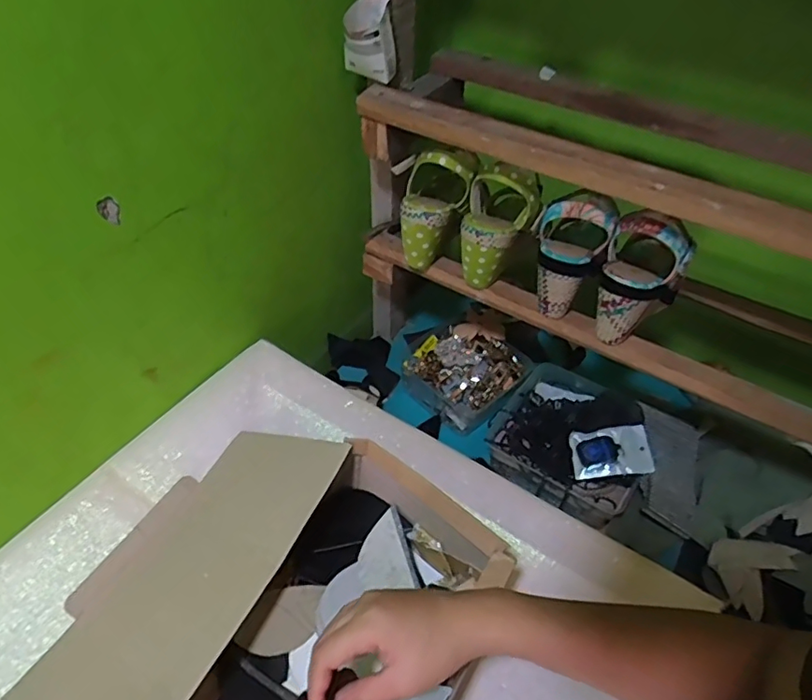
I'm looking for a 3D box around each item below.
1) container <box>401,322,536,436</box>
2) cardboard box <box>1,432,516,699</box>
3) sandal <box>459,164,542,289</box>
[{"bbox_3d":[0.094,0.035,0.875,0.156,0.061,0.152,34,53,27],"label":"container"},{"bbox_3d":[-0.134,0.230,0.477,0.339,0.098,0.343,25,49,20],"label":"cardboard box"},{"bbox_3d":[0.110,-0.146,0.664,0.083,0.133,0.074,12,46,9],"label":"sandal"}]

